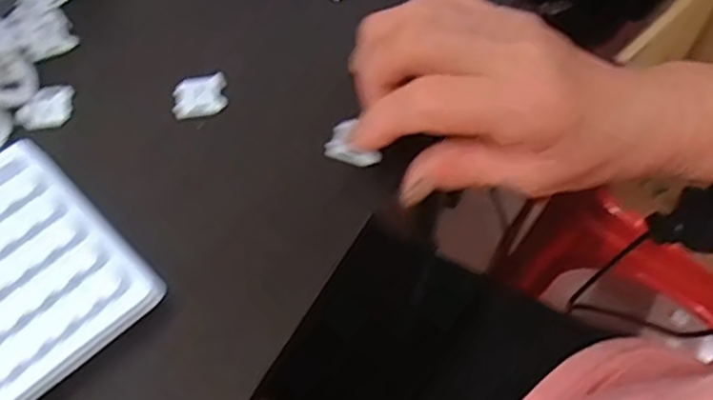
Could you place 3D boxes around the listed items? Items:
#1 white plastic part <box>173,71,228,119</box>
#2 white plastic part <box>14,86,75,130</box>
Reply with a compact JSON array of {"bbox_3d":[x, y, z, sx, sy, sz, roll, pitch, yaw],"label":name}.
[{"bbox_3d":[-0.075,-0.051,0.322,0.026,0.008,0.020,-8,63,-6],"label":"white plastic part"},{"bbox_3d":[-0.147,-0.044,0.319,0.020,0.004,0.028,25,63,13],"label":"white plastic part"}]

